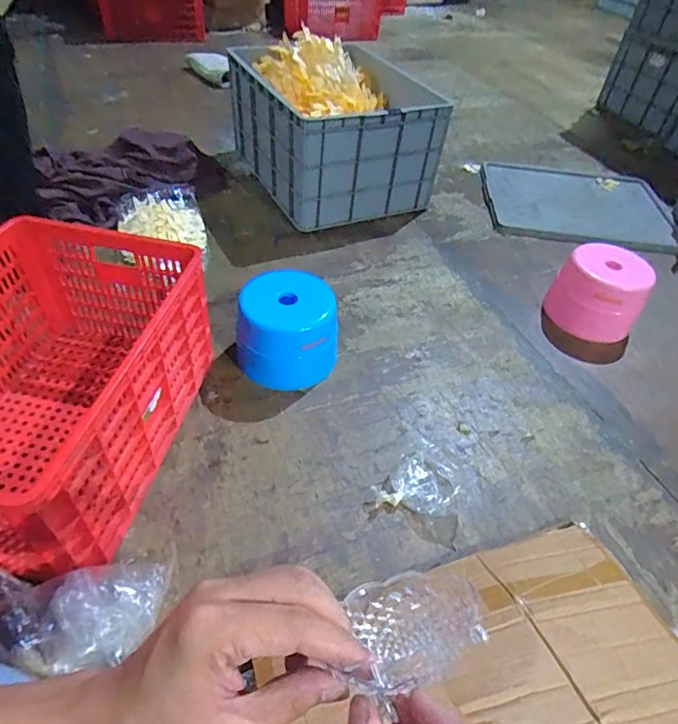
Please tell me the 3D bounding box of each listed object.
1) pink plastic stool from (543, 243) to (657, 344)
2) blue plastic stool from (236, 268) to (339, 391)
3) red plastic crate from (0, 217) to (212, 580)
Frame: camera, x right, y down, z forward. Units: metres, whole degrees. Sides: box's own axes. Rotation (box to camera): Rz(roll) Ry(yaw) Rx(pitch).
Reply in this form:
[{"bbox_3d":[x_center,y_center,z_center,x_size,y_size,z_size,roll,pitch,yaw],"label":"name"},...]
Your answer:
[{"bbox_3d":[0.736,-0.203,1.390,0.240,0.205,0.219,31,51,22],"label":"pink plastic stool"},{"bbox_3d":[-0.127,-0.075,1.190,0.245,0.190,0.218,8,46,1],"label":"blue plastic stool"},{"bbox_3d":[-0.566,0.035,0.950,0.460,0.321,0.621,11,46,5],"label":"red plastic crate"}]

